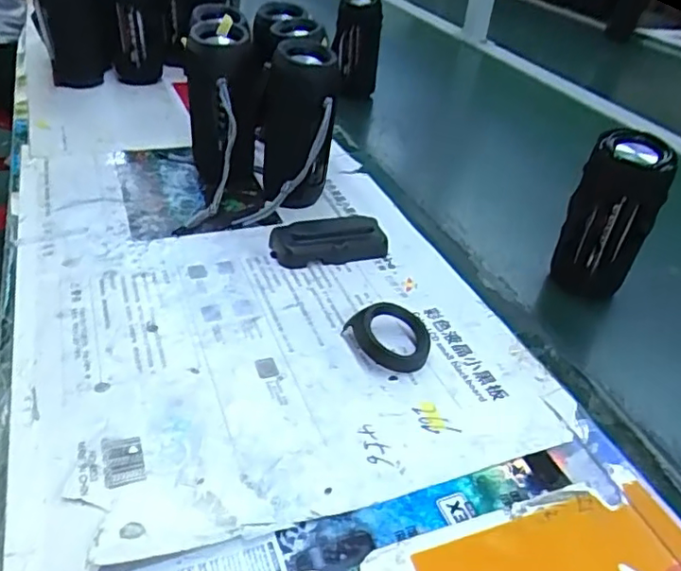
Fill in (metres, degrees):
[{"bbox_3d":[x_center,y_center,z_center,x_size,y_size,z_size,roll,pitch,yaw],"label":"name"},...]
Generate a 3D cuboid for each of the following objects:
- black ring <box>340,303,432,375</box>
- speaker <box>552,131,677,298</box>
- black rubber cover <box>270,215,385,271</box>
[{"bbox_3d":[0.040,0.039,0.451,0.051,0.024,0.059,-13,39,-24],"label":"black ring"},{"bbox_3d":[0.238,-0.062,0.527,0.066,0.134,0.066,19,38,18],"label":"speaker"},{"bbox_3d":[-0.009,-0.040,0.551,0.105,0.027,0.042,-7,37,-17],"label":"black rubber cover"}]

